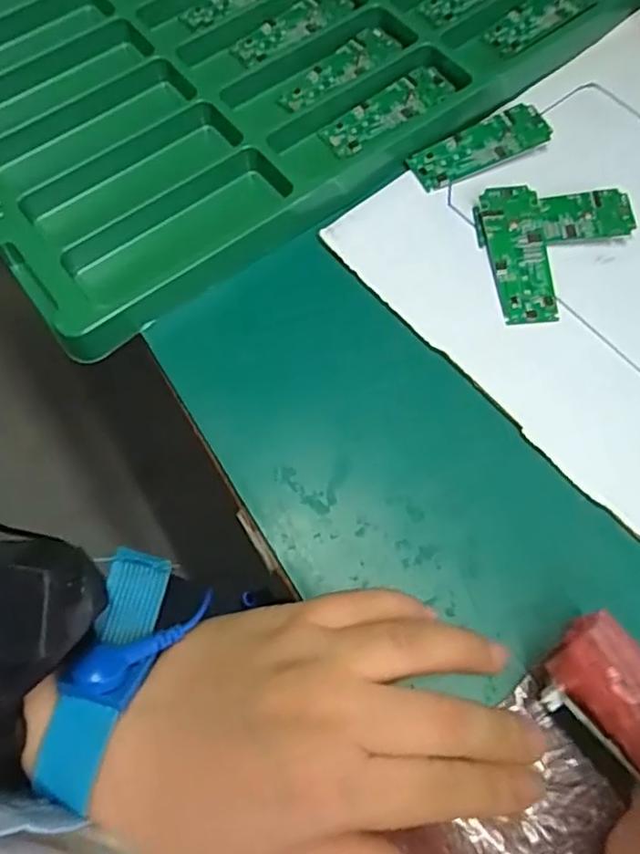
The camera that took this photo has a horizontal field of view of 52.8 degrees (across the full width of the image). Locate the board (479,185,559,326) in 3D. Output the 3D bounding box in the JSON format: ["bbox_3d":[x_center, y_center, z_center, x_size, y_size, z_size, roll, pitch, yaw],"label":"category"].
[{"bbox_3d":[0.095,-0.083,0.307,0.028,0.006,0.072,-3,67,-2],"label":"board"}]

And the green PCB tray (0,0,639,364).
[{"bbox_3d":[-0.083,-0.273,0.379,0.362,0.021,0.388,-37,73,-12],"label":"green PCB tray"}]

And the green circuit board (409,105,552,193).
[{"bbox_3d":[0.082,-0.144,0.332,0.072,0.007,0.024,-23,69,-10],"label":"green circuit board"}]

